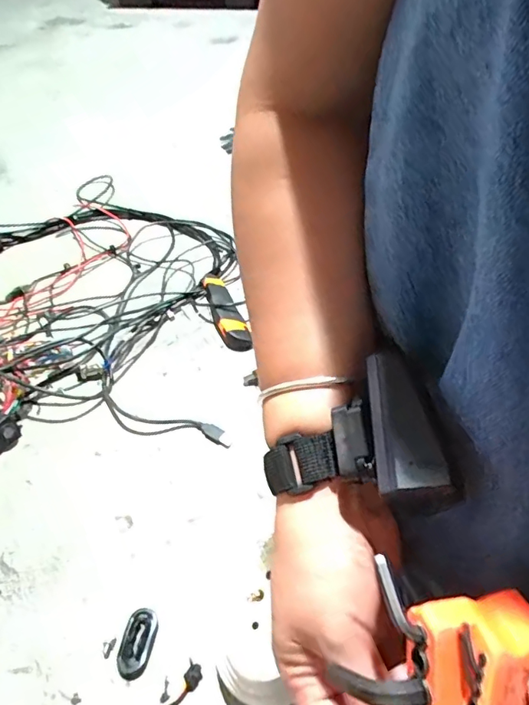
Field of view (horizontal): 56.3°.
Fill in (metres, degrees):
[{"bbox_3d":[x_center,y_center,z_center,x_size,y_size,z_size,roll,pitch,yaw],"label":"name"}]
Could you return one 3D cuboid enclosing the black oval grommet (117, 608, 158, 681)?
[{"bbox_3d":[-0.107,0.245,0.418,0.026,0.004,0.053,5,45,5],"label":"black oval grommet"}]

